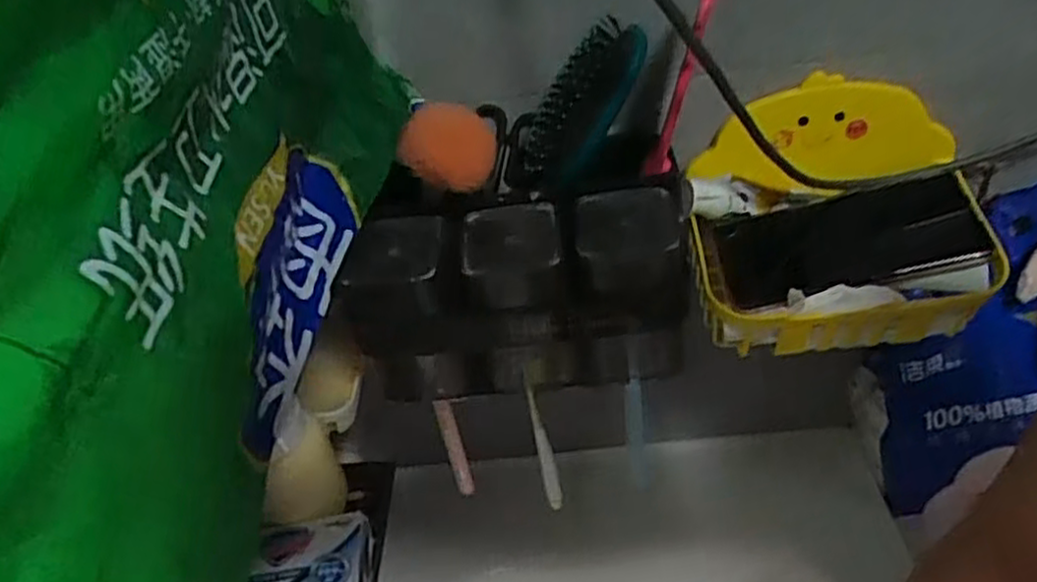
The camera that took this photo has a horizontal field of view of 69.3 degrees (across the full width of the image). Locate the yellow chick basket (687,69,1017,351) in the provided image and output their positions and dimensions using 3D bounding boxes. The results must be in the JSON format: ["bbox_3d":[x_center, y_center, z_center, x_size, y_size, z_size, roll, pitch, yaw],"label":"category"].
[{"bbox_3d":[0.219,-0.050,0.515,0.189,0.137,0.131,-5,36,4],"label":"yellow chick basket"}]

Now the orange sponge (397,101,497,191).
[{"bbox_3d":[-0.042,-0.089,0.454,0.056,0.044,0.045,-9,36,-2],"label":"orange sponge"}]

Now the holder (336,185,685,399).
[{"bbox_3d":[0.002,0.006,0.486,0.210,0.113,0.072,-8,36,0],"label":"holder"}]

